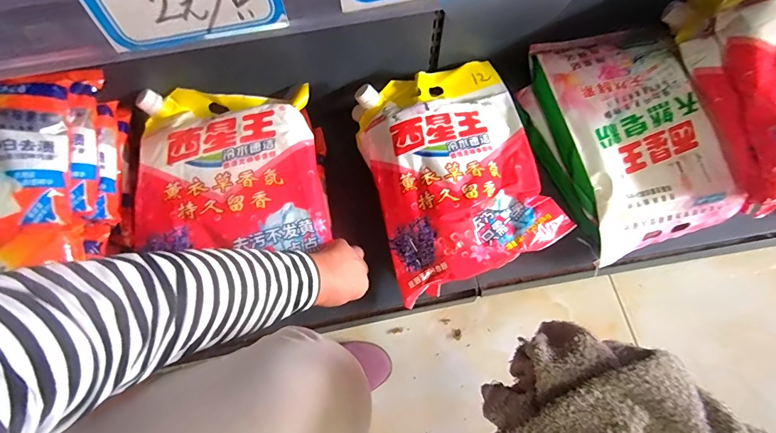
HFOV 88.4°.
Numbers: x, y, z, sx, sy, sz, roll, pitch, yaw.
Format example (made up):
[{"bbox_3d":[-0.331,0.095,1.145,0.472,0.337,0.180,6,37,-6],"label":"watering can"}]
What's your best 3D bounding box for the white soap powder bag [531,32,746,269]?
[{"bbox_3d":[0.357,-0.128,0.602,0.204,0.087,0.333,-15,70,-6],"label":"white soap powder bag"}]

